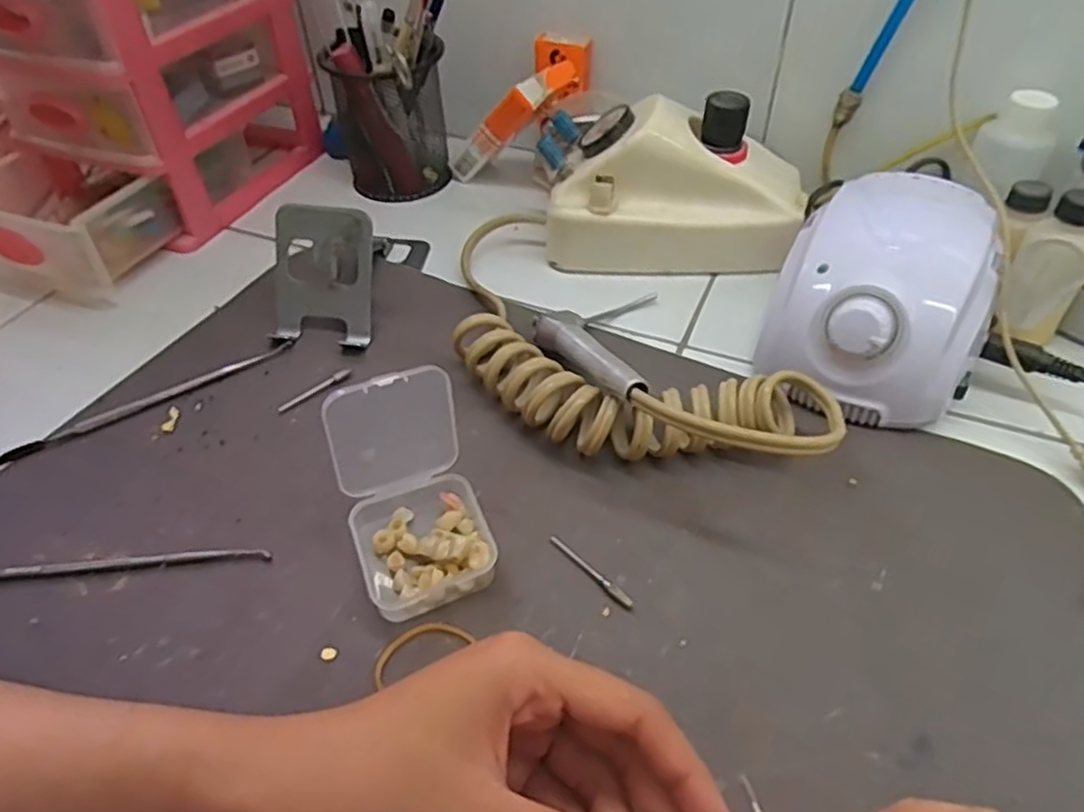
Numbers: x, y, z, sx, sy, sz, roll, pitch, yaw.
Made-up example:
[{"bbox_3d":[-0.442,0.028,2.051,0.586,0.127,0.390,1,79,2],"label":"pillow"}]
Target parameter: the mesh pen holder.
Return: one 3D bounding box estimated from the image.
[{"bbox_3d":[-0.114,-0.218,0.536,0.078,0.104,0.070,19,50,19],"label":"mesh pen holder"}]

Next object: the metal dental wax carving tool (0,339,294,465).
[{"bbox_3d":[-0.216,-0.005,0.392,0.156,0.006,0.013,-27,51,-22],"label":"metal dental wax carving tool"}]

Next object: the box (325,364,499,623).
[{"bbox_3d":[-0.056,0.035,0.301,0.059,0.072,0.077,-19,49,-15],"label":"box"}]

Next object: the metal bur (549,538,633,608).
[{"bbox_3d":[0.021,0.072,0.311,0.005,0.004,0.047,-36,55,-28],"label":"metal bur"}]

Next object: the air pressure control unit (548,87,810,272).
[{"bbox_3d":[0.089,-0.143,0.466,0.164,0.089,0.074,4,47,5],"label":"air pressure control unit"}]

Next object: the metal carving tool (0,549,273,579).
[{"bbox_3d":[-0.196,0.071,0.316,0.146,0.006,0.008,-5,47,-3],"label":"metal carving tool"}]

